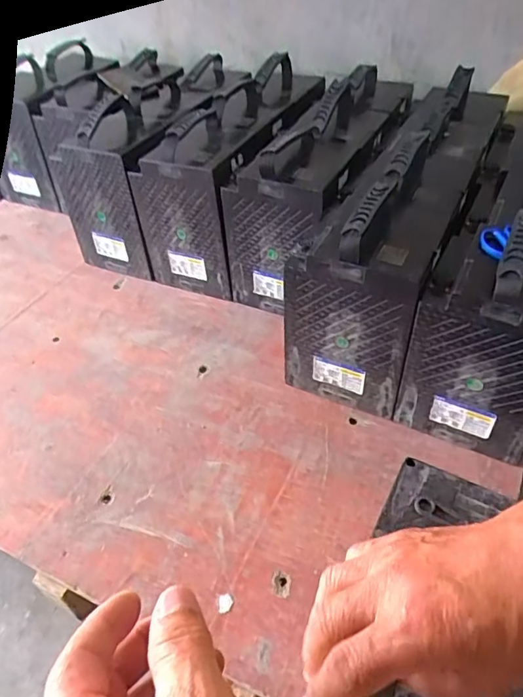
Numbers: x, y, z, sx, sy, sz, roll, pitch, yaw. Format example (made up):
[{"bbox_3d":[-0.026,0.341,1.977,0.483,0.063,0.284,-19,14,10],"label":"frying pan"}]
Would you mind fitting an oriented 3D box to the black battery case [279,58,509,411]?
[{"bbox_3d":[0.242,-0.210,0.886,0.176,0.300,0.589,18,50,20],"label":"black battery case"}]

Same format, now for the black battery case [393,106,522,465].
[{"bbox_3d":[0.406,-0.169,0.824,0.181,0.280,0.609,18,50,20],"label":"black battery case"}]

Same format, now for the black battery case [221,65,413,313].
[{"bbox_3d":[0.122,-0.316,1.000,0.189,0.293,0.480,19,50,20],"label":"black battery case"}]

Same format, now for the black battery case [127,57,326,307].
[{"bbox_3d":[-0.039,-0.360,1.061,0.189,0.296,0.459,19,50,21],"label":"black battery case"}]

